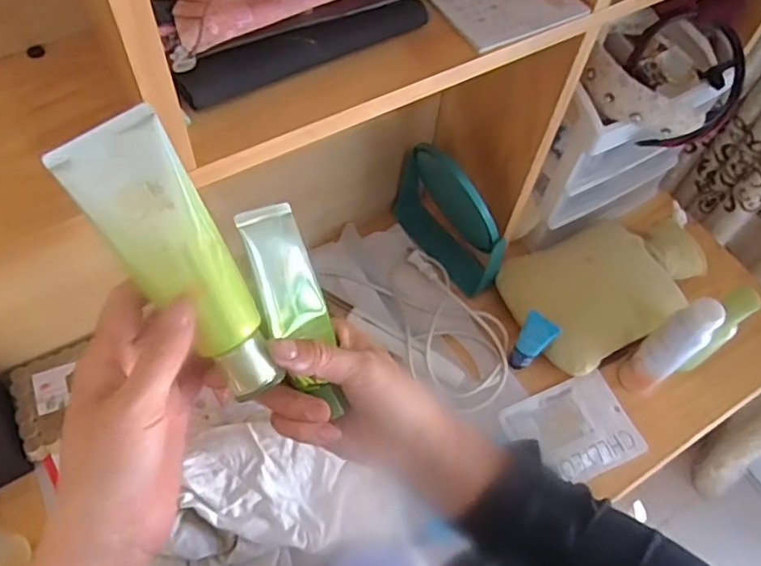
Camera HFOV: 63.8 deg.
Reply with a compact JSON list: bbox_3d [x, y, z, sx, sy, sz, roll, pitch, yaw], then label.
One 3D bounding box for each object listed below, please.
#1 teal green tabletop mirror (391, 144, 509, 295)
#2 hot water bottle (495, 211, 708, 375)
[{"bbox_3d":[0.082,-0.086,0.735,0.053,0.164,0.171,-29,66,-19],"label":"teal green tabletop mirror"},{"bbox_3d":[0.278,-0.011,0.746,0.240,0.082,0.163,-29,66,-19],"label":"hot water bottle"}]

